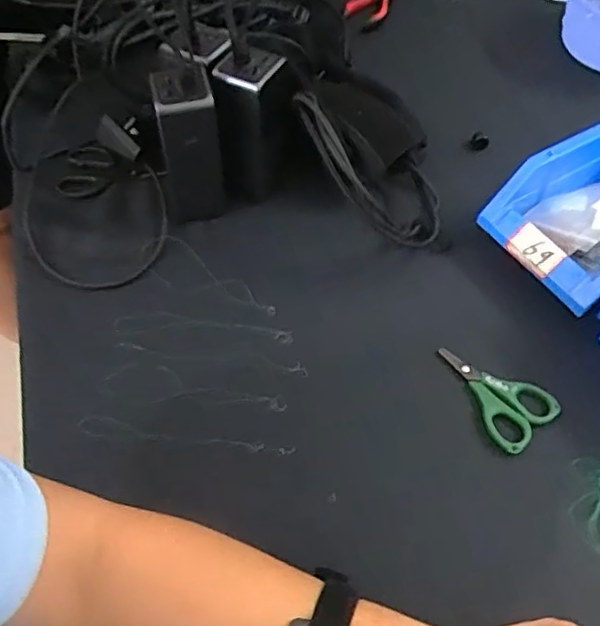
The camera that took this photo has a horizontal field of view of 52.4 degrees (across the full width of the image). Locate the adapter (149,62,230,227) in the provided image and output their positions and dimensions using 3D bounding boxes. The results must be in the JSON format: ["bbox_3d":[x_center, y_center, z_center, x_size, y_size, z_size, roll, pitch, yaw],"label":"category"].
[{"bbox_3d":[-0.101,-0.148,0.544,0.058,0.128,0.054,-11,56,-8],"label":"adapter"}]

